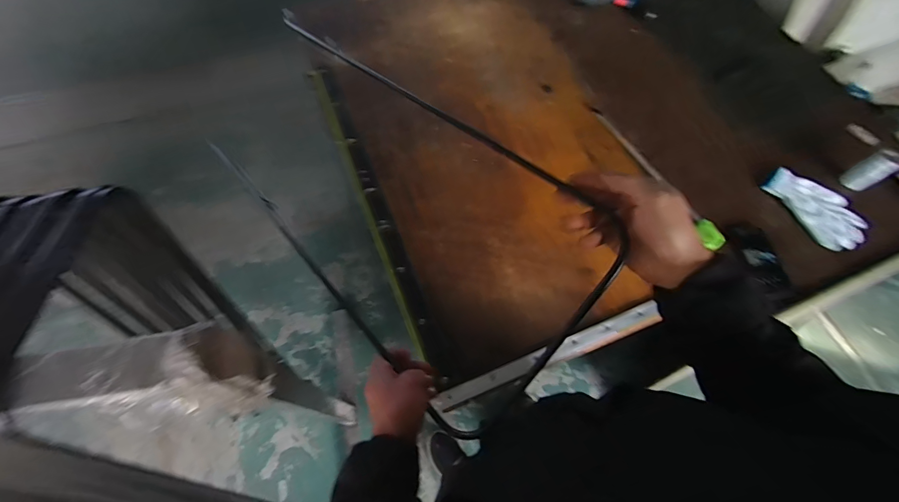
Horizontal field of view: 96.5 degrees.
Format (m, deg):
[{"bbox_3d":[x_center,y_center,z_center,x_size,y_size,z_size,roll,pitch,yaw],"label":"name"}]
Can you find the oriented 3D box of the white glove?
[{"bbox_3d":[0.840,-0.107,0.915,0.119,0.040,0.224,-27,70,-12],"label":"white glove"}]

